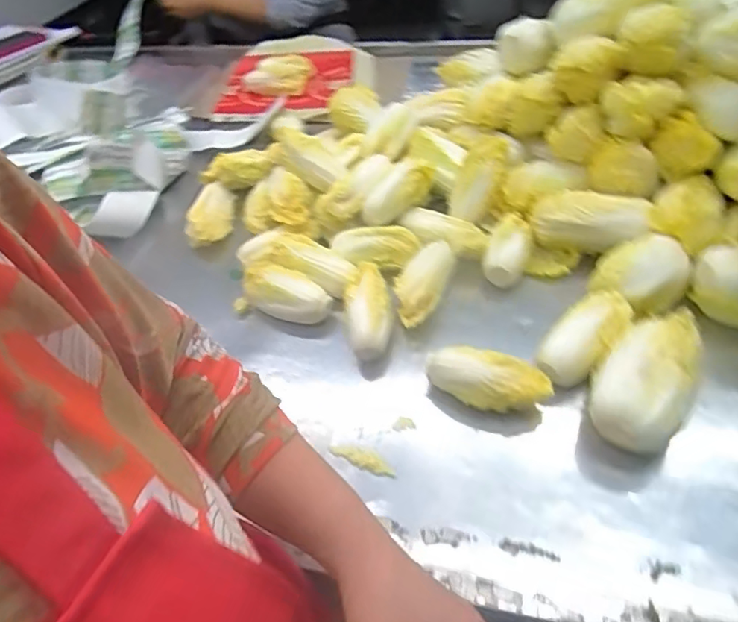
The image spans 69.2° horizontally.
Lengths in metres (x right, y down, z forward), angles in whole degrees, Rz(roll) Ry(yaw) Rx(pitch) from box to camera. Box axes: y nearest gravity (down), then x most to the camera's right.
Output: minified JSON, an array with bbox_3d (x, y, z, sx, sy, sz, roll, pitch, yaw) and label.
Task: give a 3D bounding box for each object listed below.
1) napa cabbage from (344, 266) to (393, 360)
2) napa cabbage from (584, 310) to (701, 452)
[{"bbox_3d":[-0.003,-0.007,0.587,0.053,0.036,0.114,-4,64,4],"label":"napa cabbage"},{"bbox_3d":[0.259,0.062,0.500,0.084,0.061,0.142,27,54,30],"label":"napa cabbage"}]

